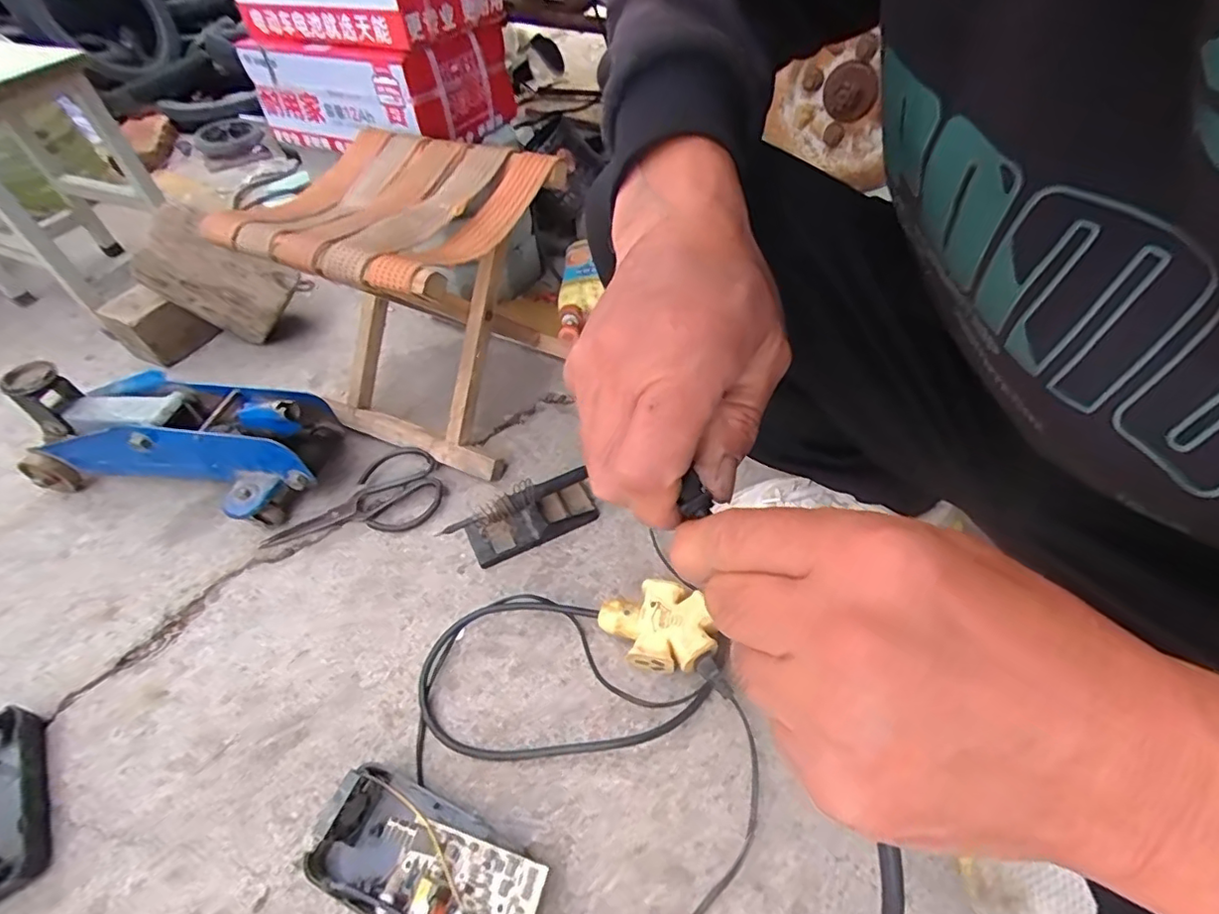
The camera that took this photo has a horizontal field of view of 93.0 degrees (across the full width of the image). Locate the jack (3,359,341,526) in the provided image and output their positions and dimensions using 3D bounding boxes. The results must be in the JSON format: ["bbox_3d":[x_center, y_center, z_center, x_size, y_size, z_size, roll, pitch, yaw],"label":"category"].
[{"bbox_3d":[-0.529,-0.026,0.711,0.377,0.154,0.166,4,51,9],"label":"jack"}]

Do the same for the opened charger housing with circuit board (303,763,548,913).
[{"bbox_3d":[-0.143,0.326,0.455,0.192,0.053,0.090,18,55,20],"label":"opened charger housing with circuit board"}]

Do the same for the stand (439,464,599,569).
[{"bbox_3d":[-0.100,0.063,0.662,0.166,0.054,0.066,-24,52,-13],"label":"stand"}]

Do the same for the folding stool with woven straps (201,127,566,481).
[{"bbox_3d":[-0.227,-0.195,0.737,0.300,0.293,0.285,16,54,19],"label":"folding stool with woven straps"}]

